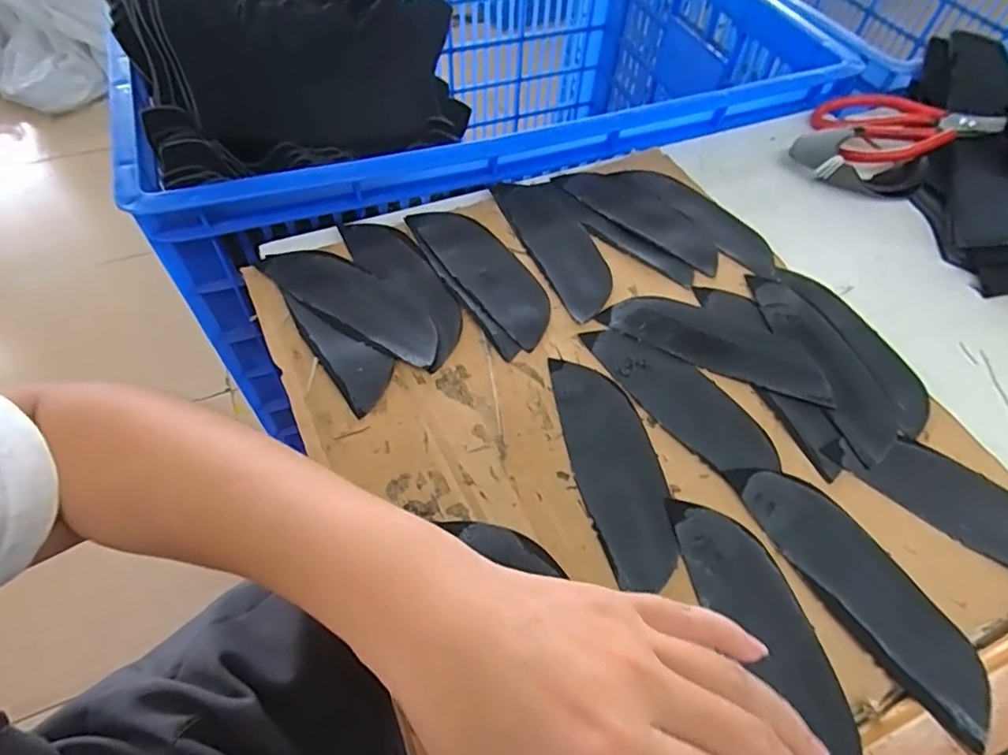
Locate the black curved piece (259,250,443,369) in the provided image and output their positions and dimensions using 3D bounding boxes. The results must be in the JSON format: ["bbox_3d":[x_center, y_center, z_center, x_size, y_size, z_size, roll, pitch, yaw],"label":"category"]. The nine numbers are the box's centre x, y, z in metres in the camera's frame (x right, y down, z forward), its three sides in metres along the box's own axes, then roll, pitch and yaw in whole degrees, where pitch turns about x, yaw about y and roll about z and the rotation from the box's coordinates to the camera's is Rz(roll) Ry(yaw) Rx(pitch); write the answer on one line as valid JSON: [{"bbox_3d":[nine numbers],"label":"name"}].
[{"bbox_3d":[-0.099,-0.053,0.385,0.141,0.004,0.048,29,59,16],"label":"black curved piece"}]

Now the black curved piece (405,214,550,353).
[{"bbox_3d":[-0.012,-0.077,0.406,0.048,0.004,0.140,-30,62,-22],"label":"black curved piece"}]

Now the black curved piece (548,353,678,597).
[{"bbox_3d":[0.063,0.046,0.328,0.046,0.004,0.138,-9,56,-9],"label":"black curved piece"}]

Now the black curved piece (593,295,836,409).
[{"bbox_3d":[0.141,-0.024,0.379,0.144,0.005,0.051,26,58,14],"label":"black curved piece"}]

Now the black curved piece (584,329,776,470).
[{"bbox_3d":[0.108,0.010,0.358,0.050,0.006,0.129,-32,63,-23],"label":"black curved piece"}]

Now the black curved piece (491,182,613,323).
[{"bbox_3d":[0.042,-0.099,0.423,0.049,0.004,0.140,-18,58,-15],"label":"black curved piece"}]

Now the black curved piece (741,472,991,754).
[{"bbox_3d":[0.182,0.103,0.292,0.047,0.007,0.136,-26,59,-20],"label":"black curved piece"}]

